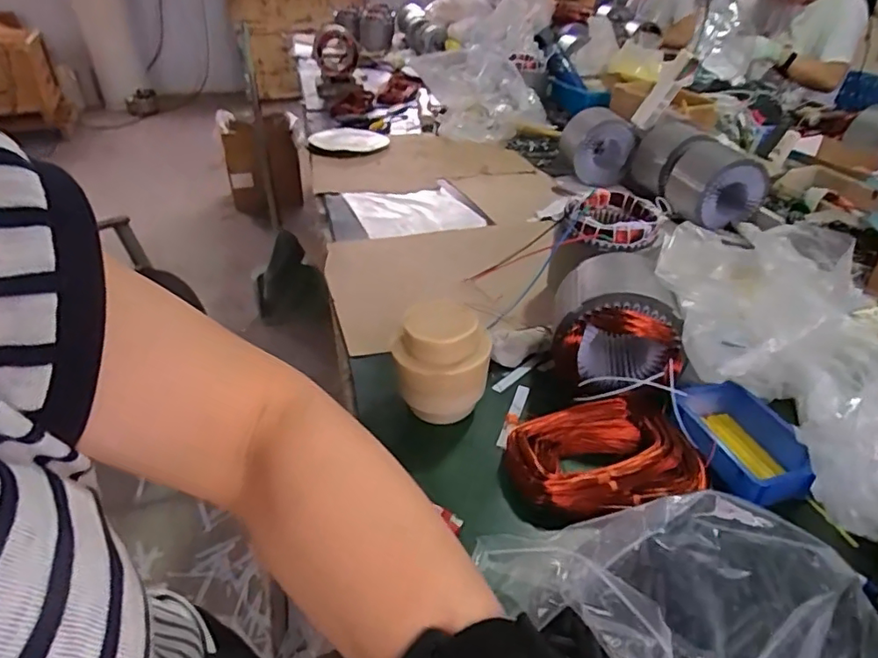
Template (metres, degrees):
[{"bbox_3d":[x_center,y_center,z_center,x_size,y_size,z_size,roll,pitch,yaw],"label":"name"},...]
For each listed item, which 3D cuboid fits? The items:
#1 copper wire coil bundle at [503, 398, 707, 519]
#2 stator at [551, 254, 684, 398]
[{"bbox_3d":[0.175,0.138,0.619,0.204,0.044,0.123,-11,36,-17],"label":"copper wire coil bundle"},{"bbox_3d":[0.217,0.005,0.712,0.144,0.152,0.144,6,34,6],"label":"stator"}]

